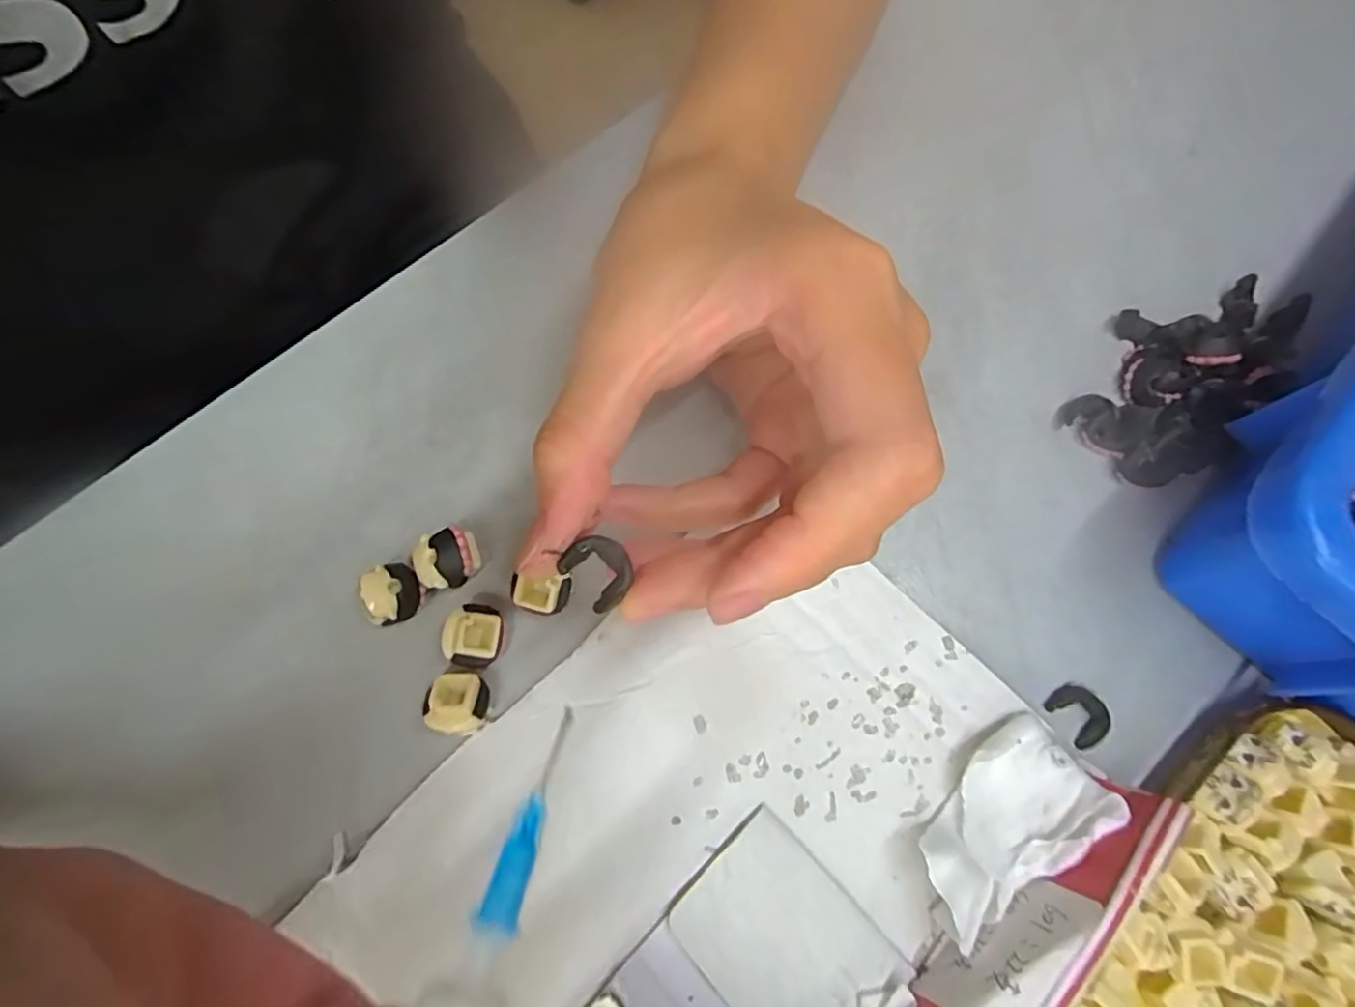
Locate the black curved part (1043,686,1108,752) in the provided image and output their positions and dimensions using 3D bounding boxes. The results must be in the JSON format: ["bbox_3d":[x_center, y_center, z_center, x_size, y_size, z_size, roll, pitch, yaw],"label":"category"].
[{"bbox_3d":[0.111,0.057,0.182,0.012,0.005,0.015,-32,77,-12],"label":"black curved part"}]

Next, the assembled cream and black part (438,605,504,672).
[{"bbox_3d":[-0.054,0.036,0.179,0.015,0.014,0.016,1,73,-3],"label":"assembled cream and black part"}]

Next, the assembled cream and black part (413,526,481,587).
[{"bbox_3d":[-0.062,0.016,0.184,0.017,0.014,0.015,-18,75,-8],"label":"assembled cream and black part"}]

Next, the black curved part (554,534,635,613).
[{"bbox_3d":[-0.016,0.013,0.134,0.012,0.004,0.014,-42,77,-12],"label":"black curved part"}]

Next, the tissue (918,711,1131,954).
[{"bbox_3d":[0.081,0.079,0.166,0.052,0.019,0.031,-32,77,-12],"label":"tissue"}]

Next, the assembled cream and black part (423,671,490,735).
[{"bbox_3d":[-0.056,0.052,0.173,0.015,0.012,0.015,-5,73,-5],"label":"assembled cream and black part"}]

